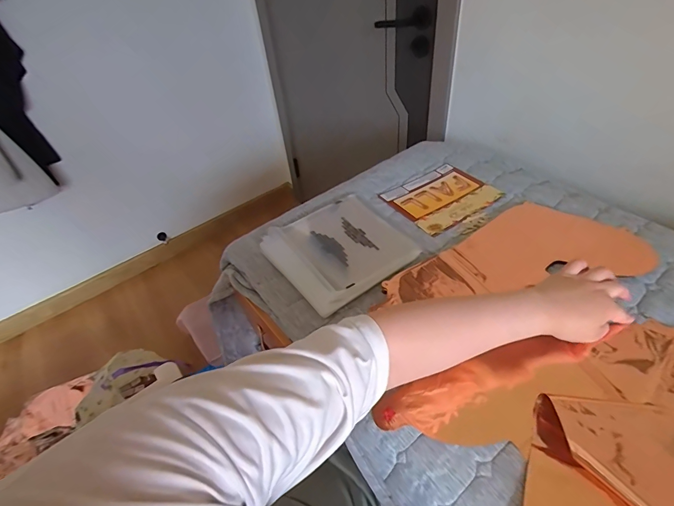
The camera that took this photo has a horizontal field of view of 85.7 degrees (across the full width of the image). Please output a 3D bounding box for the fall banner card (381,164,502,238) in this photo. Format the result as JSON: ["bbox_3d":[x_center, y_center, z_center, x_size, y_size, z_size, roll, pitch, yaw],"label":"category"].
[{"bbox_3d":[0.212,-0.115,0.740,0.193,0.008,0.159,-26,47,-20],"label":"fall banner card"}]

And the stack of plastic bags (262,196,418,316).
[{"bbox_3d":[0.004,-0.012,0.639,0.220,0.022,0.212,-30,48,-23],"label":"stack of plastic bags"}]

